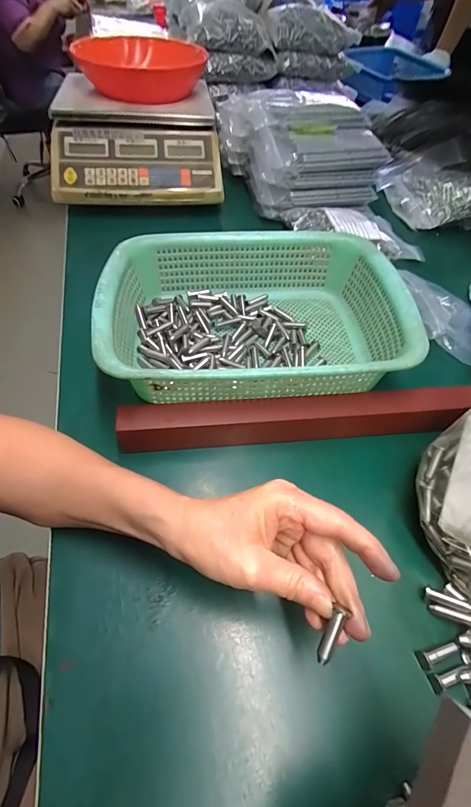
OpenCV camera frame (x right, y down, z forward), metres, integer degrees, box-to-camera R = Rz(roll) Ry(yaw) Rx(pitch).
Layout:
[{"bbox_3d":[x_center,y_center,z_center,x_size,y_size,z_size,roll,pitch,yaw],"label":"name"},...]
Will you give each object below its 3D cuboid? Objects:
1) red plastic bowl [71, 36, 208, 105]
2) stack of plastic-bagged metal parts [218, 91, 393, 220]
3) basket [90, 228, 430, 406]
[{"bbox_3d":[-0.151,-0.562,0.610,0.192,0.060,0.222,4,54,1],"label":"red plastic bowl"},{"bbox_3d":[0.100,-0.448,0.623,0.209,0.108,0.253,-15,56,-12],"label":"stack of plastic-bagged metal parts"},{"bbox_3d":[0.017,-0.090,0.380,0.285,0.084,0.215,-4,54,-4],"label":"basket"}]

